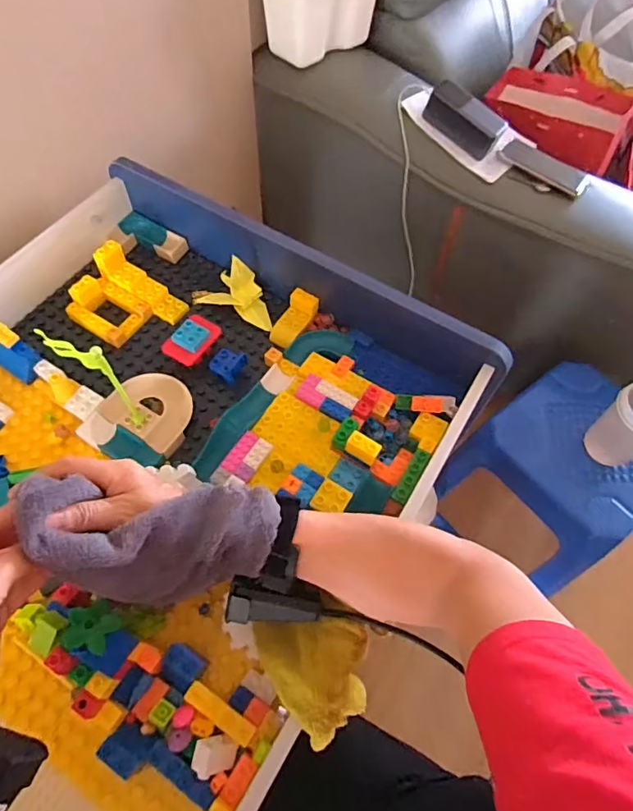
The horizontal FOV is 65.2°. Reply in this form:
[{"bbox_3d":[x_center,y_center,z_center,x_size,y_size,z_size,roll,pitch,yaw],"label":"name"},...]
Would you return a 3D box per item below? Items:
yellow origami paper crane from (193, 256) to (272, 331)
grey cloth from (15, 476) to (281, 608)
[{"bbox_3d":[-0.097,-0.146,0.611,0.101,0.079,0.048,22,61,10],"label":"yellow origami paper crane"},{"bbox_3d":[-0.108,0.096,0.351,0.155,0.104,0.072,-3,60,-5],"label":"grey cloth"}]

